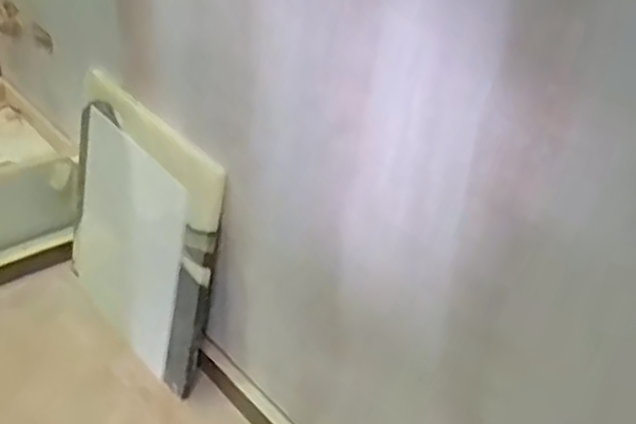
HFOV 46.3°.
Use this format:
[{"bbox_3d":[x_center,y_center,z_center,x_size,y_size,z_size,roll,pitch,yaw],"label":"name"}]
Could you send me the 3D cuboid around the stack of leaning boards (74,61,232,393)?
[{"bbox_3d":[-0.261,0.014,1.050,0.028,0.351,0.362,-11,38,-42],"label":"stack of leaning boards"}]

